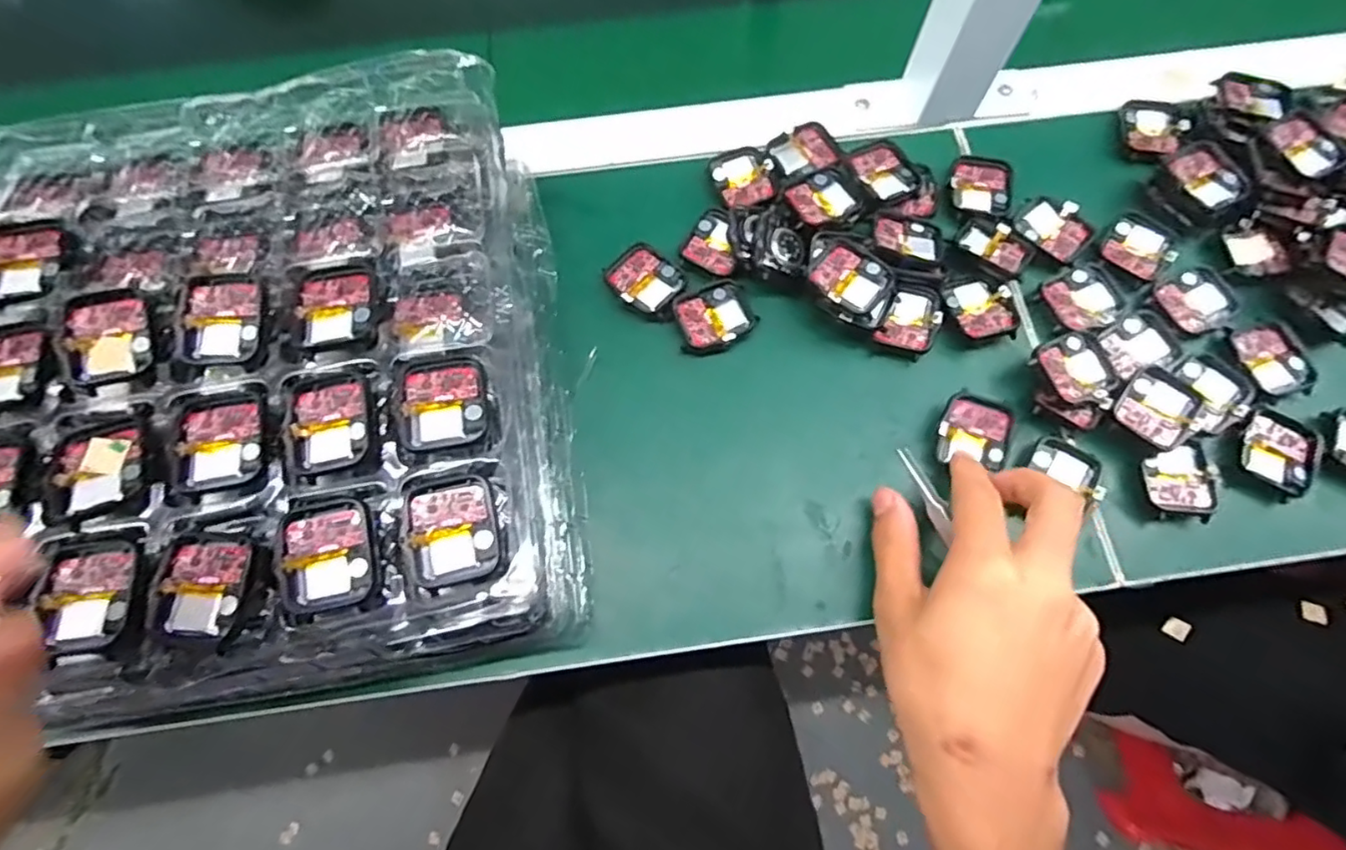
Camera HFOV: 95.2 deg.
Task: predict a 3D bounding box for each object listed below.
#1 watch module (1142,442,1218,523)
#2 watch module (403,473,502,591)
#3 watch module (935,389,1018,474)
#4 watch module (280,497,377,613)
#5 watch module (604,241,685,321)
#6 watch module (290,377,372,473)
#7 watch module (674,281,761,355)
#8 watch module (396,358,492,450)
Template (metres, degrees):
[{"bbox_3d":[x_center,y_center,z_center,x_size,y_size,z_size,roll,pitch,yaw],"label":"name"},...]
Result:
[{"bbox_3d":[0.269,0.030,0.330,0.036,0.012,0.041,6,71,3],"label":"watch module"},{"bbox_3d":[-0.091,0.041,0.254,0.038,0.007,0.046,-11,71,-3],"label":"watch module"},{"bbox_3d":[0.162,0.004,0.329,0.037,0.010,0.037,21,73,8],"label":"watch module"},{"bbox_3d":[-0.140,0.052,0.250,0.035,0.009,0.044,-7,71,-1],"label":"watch module"},{"bbox_3d":[-0.016,-0.086,0.365,0.044,0.005,0.037,37,75,13],"label":"watch module"},{"bbox_3d":[-0.148,-0.002,0.265,0.034,0.004,0.039,-9,71,-2],"label":"watch module"},{"bbox_3d":[0.023,-0.062,0.362,0.043,0.015,0.038,-24,72,-7],"label":"watch module"},{"bbox_3d":[-0.101,-0.011,0.269,0.037,0.004,0.042,-5,71,-1],"label":"watch module"}]

